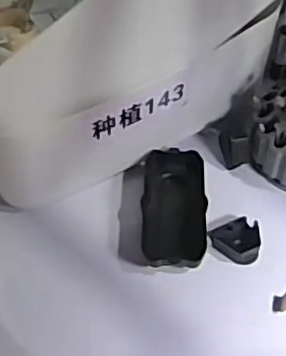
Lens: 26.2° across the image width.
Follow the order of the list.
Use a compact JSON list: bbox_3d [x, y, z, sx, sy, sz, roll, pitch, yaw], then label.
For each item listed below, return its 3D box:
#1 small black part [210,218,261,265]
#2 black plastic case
[{"bbox_3d":[0.077,0.051,0.509,0.040,0.010,0.041,-1,54,1],"label":"small black part"},{"bbox_3d":[0.027,0.025,0.520,0.052,0.021,0.113,1,55,3],"label":"black plastic case"}]

